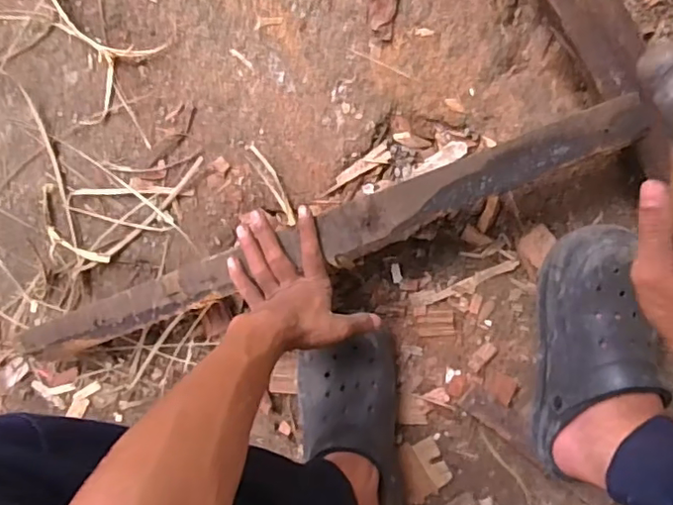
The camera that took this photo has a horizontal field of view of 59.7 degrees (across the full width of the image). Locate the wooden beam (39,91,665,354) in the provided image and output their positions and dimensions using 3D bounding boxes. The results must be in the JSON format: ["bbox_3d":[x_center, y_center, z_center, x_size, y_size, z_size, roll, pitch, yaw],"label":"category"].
[{"bbox_3d":[-0.042,0.000,0.587,0.674,0.024,0.049,-21,92,15],"label":"wooden beam"}]

